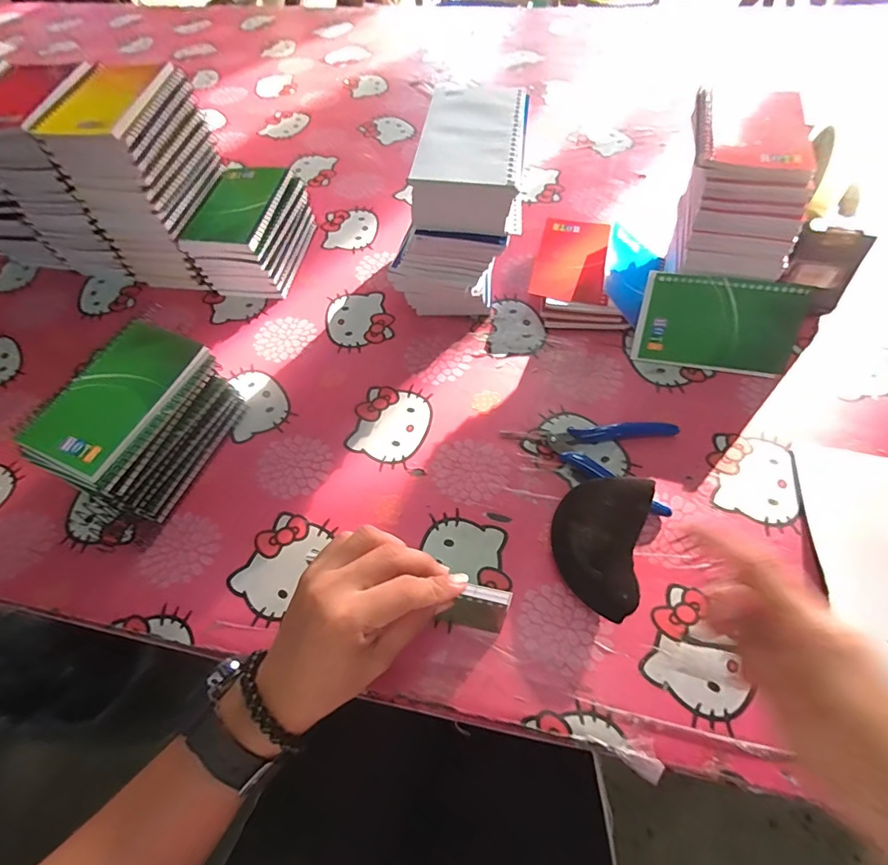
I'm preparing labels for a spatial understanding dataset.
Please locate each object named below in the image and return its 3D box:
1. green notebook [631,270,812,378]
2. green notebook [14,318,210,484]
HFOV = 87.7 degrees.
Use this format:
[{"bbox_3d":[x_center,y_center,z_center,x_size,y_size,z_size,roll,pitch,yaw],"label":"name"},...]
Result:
[{"bbox_3d":[0.258,-0.102,0.438,0.134,0.084,0.014,12,22,15],"label":"green notebook"},{"bbox_3d":[-0.264,-0.031,0.372,0.085,0.014,0.131,19,63,14],"label":"green notebook"}]

